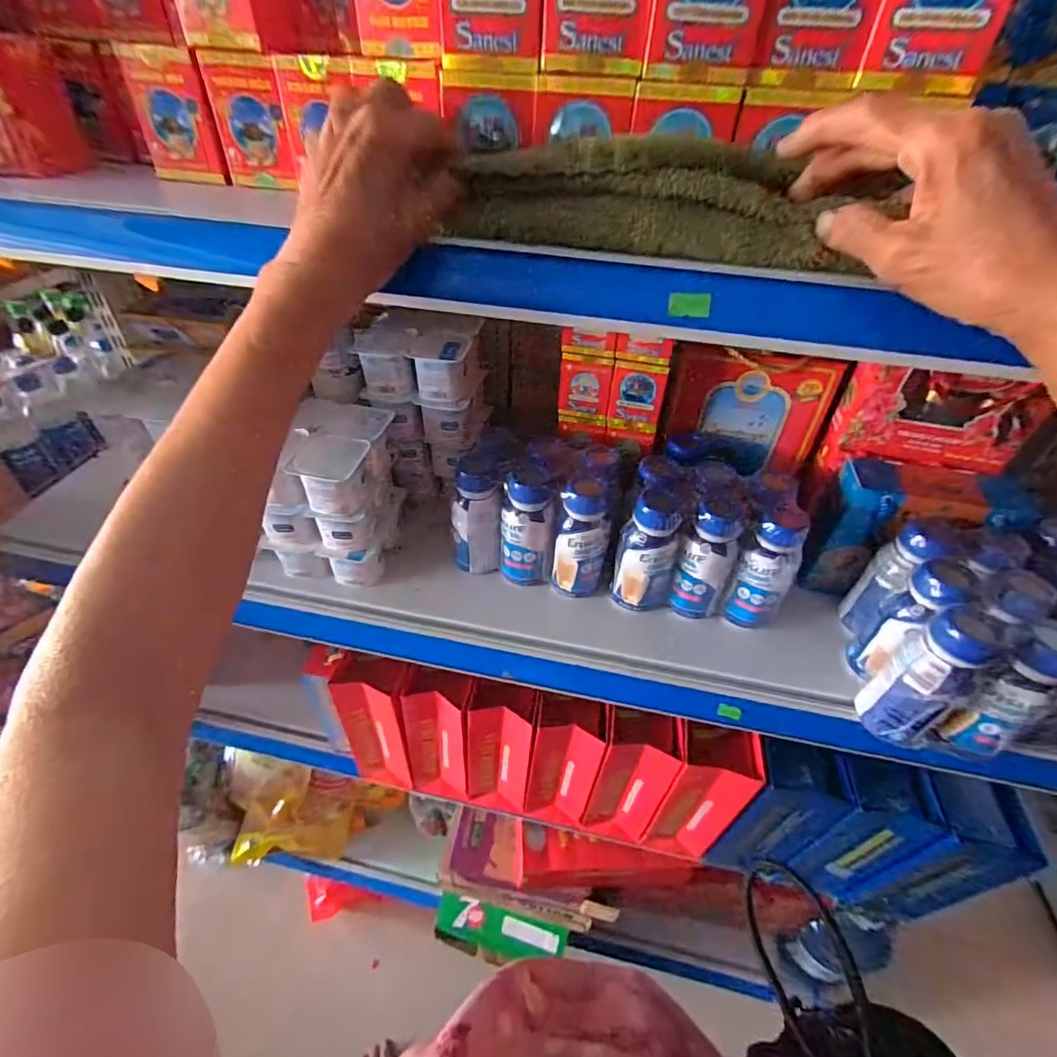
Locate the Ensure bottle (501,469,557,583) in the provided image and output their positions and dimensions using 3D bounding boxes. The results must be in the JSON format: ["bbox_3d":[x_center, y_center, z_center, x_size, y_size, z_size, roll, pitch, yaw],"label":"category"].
[{"bbox_3d":[-0.003,-0.005,0.557,0.053,0.134,0.063,-1,42,-5],"label":"Ensure bottle"}]

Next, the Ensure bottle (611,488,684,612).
[{"bbox_3d":[0.128,0.020,0.536,0.061,0.149,0.065,16,44,13],"label":"Ensure bottle"}]

